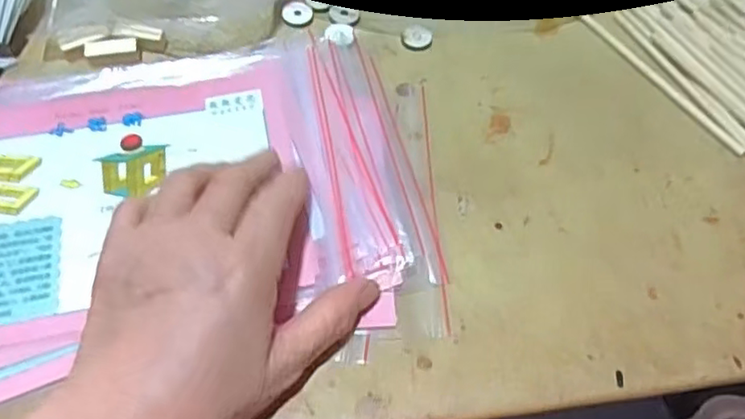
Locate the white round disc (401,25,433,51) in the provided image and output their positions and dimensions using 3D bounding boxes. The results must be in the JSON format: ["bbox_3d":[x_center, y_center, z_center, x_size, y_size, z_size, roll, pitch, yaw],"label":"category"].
[{"bbox_3d":[0.028,-0.109,0.394,0.019,0.004,0.019,2,60,-3],"label":"white round disc"}]

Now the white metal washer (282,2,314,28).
[{"bbox_3d":[-0.048,-0.124,0.398,0.019,0.004,0.020,2,60,-3],"label":"white metal washer"}]

